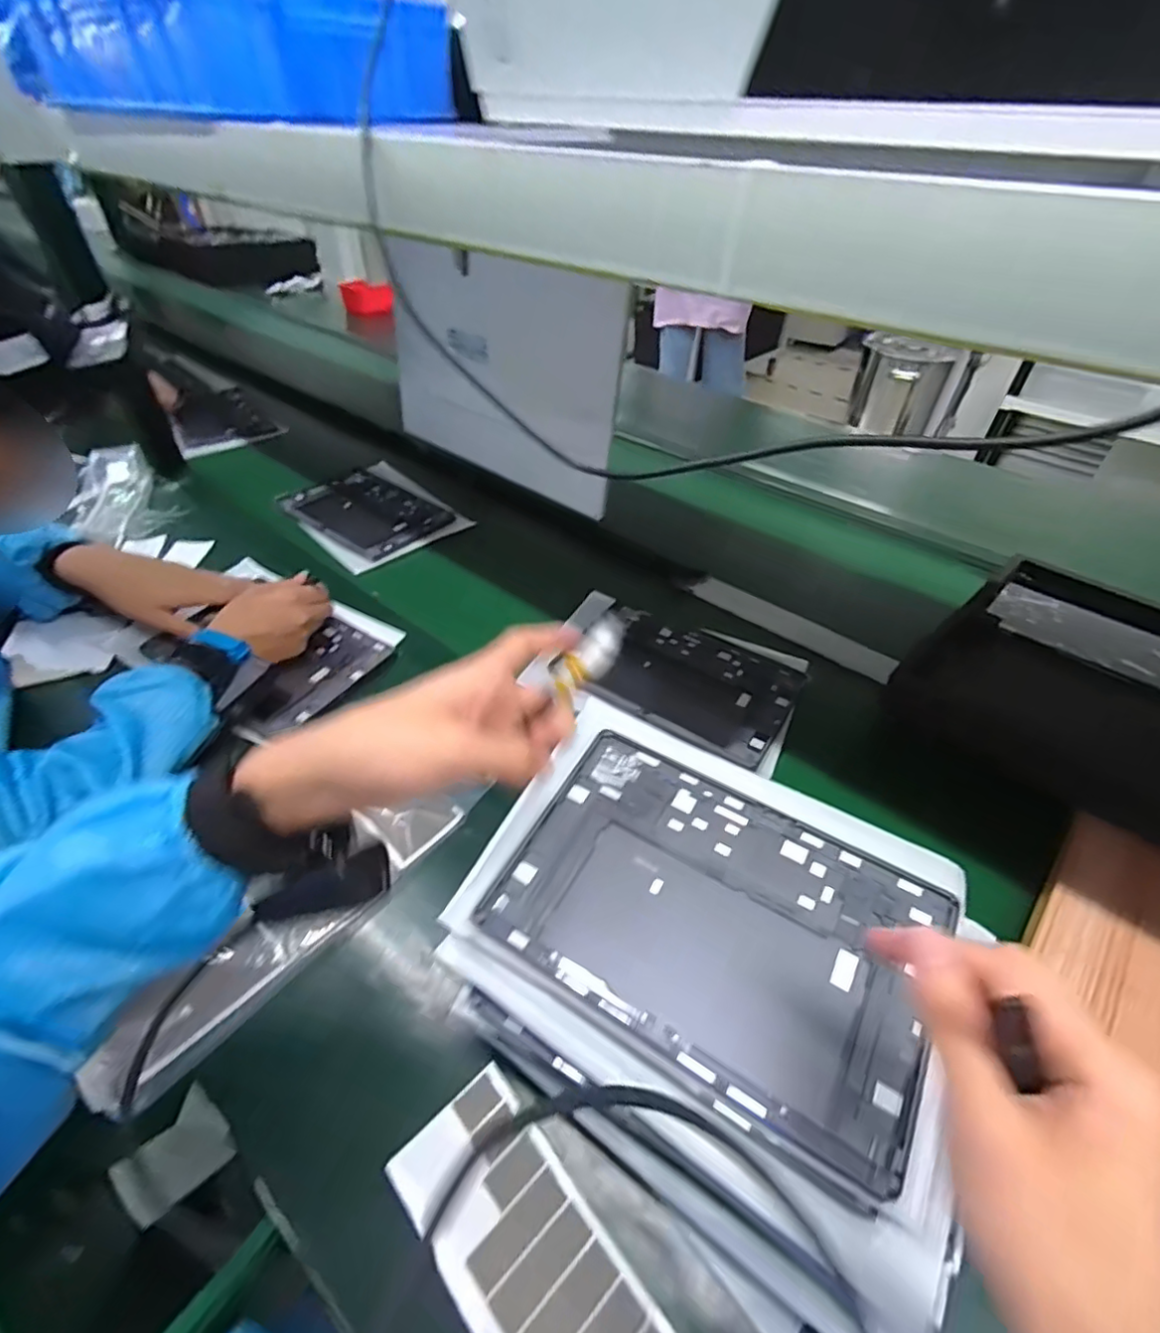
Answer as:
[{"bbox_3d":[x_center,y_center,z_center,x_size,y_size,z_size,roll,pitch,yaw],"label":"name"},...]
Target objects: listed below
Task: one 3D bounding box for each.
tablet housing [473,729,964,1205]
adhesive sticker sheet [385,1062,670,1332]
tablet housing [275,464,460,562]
[{"bbox_3d":[0.083,0.153,0.372,0.251,0.006,0.166,24,55,21],"label":"tablet housing"},{"bbox_3d":[-0.017,0.350,0.330,0.081,0.005,0.217,-32,54,-28],"label":"adhesive sticker sheet"},{"bbox_3d":[-0.334,-0.243,0.933,0.244,0.011,0.162,30,50,25],"label":"tablet housing"}]

